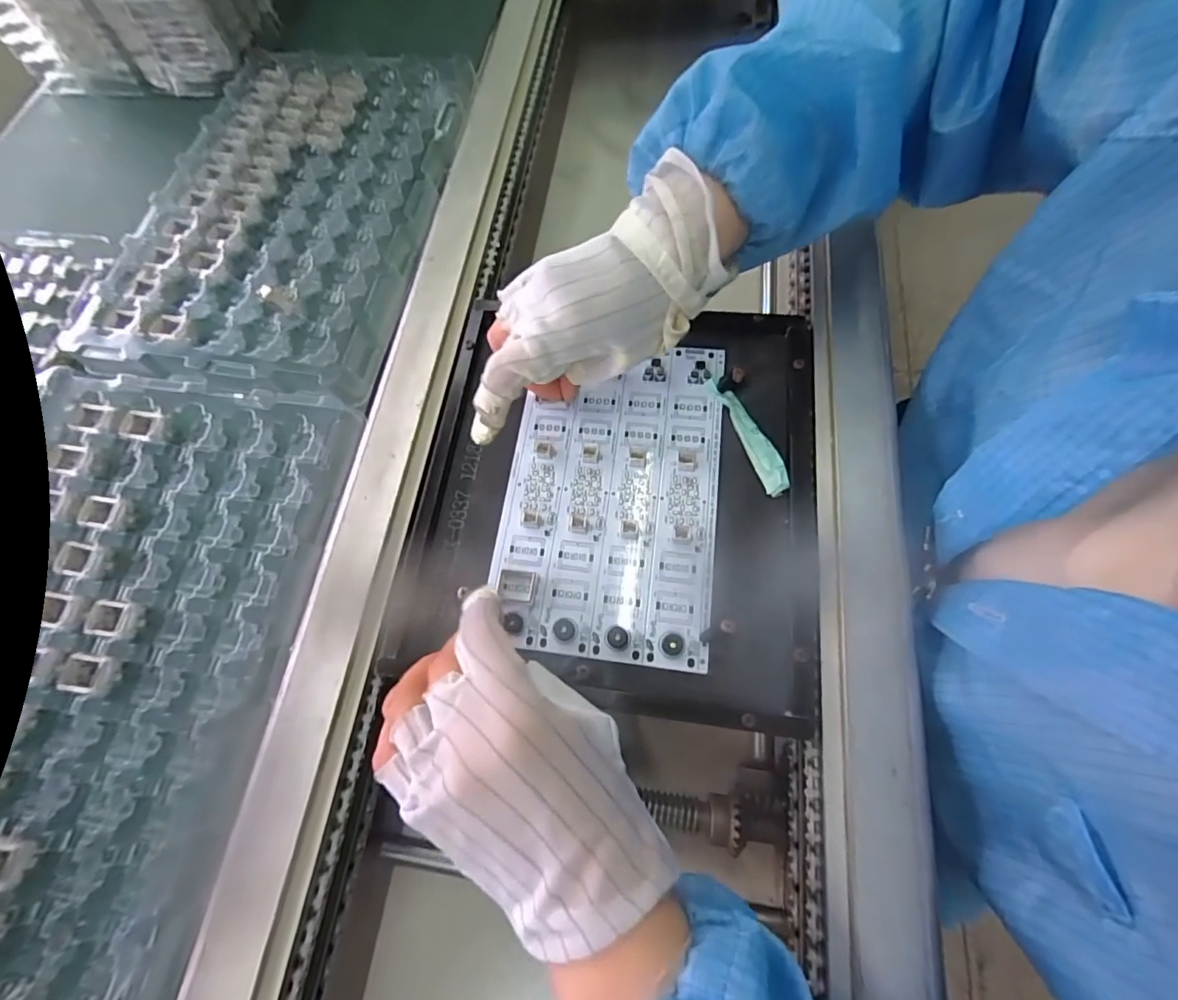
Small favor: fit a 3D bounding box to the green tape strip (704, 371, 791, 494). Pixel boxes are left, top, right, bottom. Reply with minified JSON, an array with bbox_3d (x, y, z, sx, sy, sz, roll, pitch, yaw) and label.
[{"bbox_3d":[0.098,-0.045,0.320,0.016,0.004,0.093,-31,62,20],"label":"green tape strip"}]

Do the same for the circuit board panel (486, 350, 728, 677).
[{"bbox_3d":[0.014,-0.007,0.320,0.125,0.011,0.200,7,70,3],"label":"circuit board panel"}]

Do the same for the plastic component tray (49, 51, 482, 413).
[{"bbox_3d":[-0.234,-0.231,0.397,0.219,0.015,0.328,7,70,3],"label":"plastic component tray"}]

